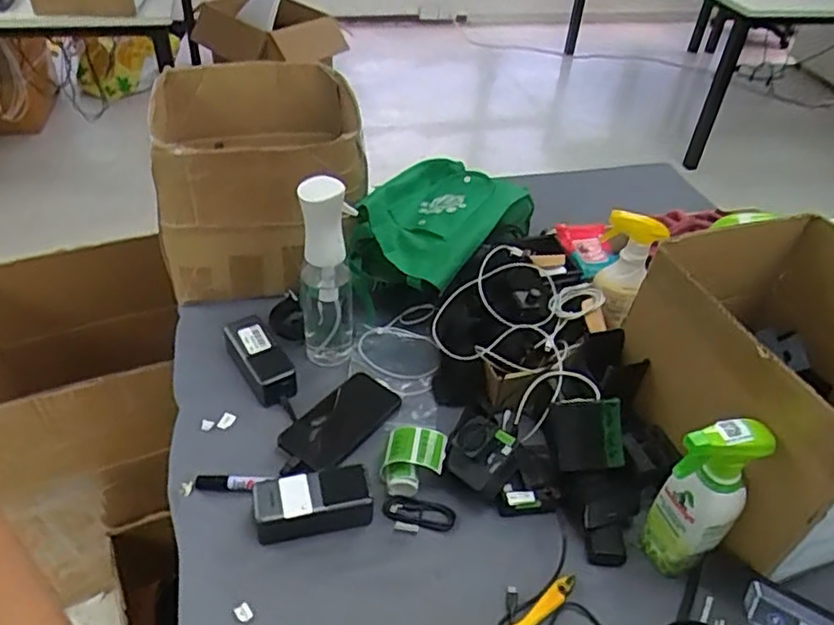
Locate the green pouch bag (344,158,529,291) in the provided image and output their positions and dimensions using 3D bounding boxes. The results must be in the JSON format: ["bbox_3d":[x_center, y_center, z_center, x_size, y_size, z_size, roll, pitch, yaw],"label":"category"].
[{"bbox_3d":[0.043,-0.147,0.990,0.204,0.079,0.299,25,46,21],"label":"green pouch bag"}]

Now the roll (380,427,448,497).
[{"bbox_3d":[-0.005,0.178,0.769,0.068,0.051,0.074,11,42,7],"label":"roll"}]

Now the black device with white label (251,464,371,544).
[{"bbox_3d":[-0.117,0.212,0.720,0.128,0.057,0.062,-11,44,-17],"label":"black device with white label"}]

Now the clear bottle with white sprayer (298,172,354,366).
[{"bbox_3d":[-0.115,-0.048,0.830,0.071,0.268,0.060,-6,43,-12],"label":"clear bottle with white sprayer"}]

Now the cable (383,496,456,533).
[{"bbox_3d":[0.002,0.236,0.744,0.083,0.008,0.040,10,42,6],"label":"cable"}]

